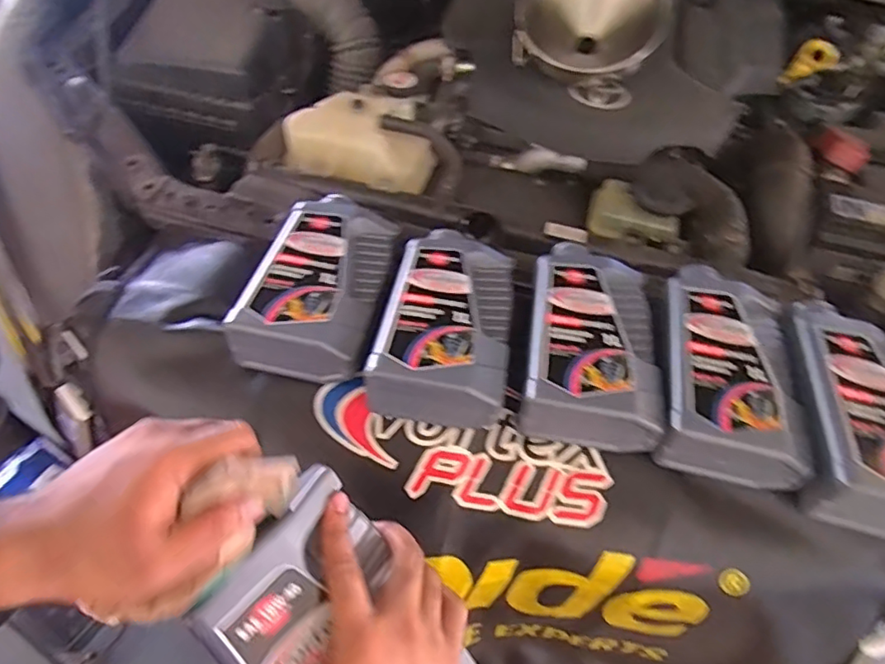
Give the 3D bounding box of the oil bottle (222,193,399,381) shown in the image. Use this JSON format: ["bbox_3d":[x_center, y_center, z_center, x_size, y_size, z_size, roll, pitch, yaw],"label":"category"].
[{"bbox_3d":[-0.118,-0.061,0.566,0.119,0.049,0.214,9,55,3],"label":"oil bottle"}]

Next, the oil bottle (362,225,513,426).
[{"bbox_3d":[0.007,-0.025,0.547,0.121,0.054,0.220,9,55,3],"label":"oil bottle"}]

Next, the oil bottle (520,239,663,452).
[{"bbox_3d":[0.141,-0.005,0.545,0.125,0.051,0.222,10,55,4],"label":"oil bottle"}]

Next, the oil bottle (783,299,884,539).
[{"bbox_3d":[0.380,0.061,0.502,0.128,0.050,0.223,14,56,6],"label":"oil bottle"}]

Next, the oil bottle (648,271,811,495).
[{"bbox_3d":[0.266,0.024,0.528,0.125,0.055,0.220,14,56,6],"label":"oil bottle"}]

